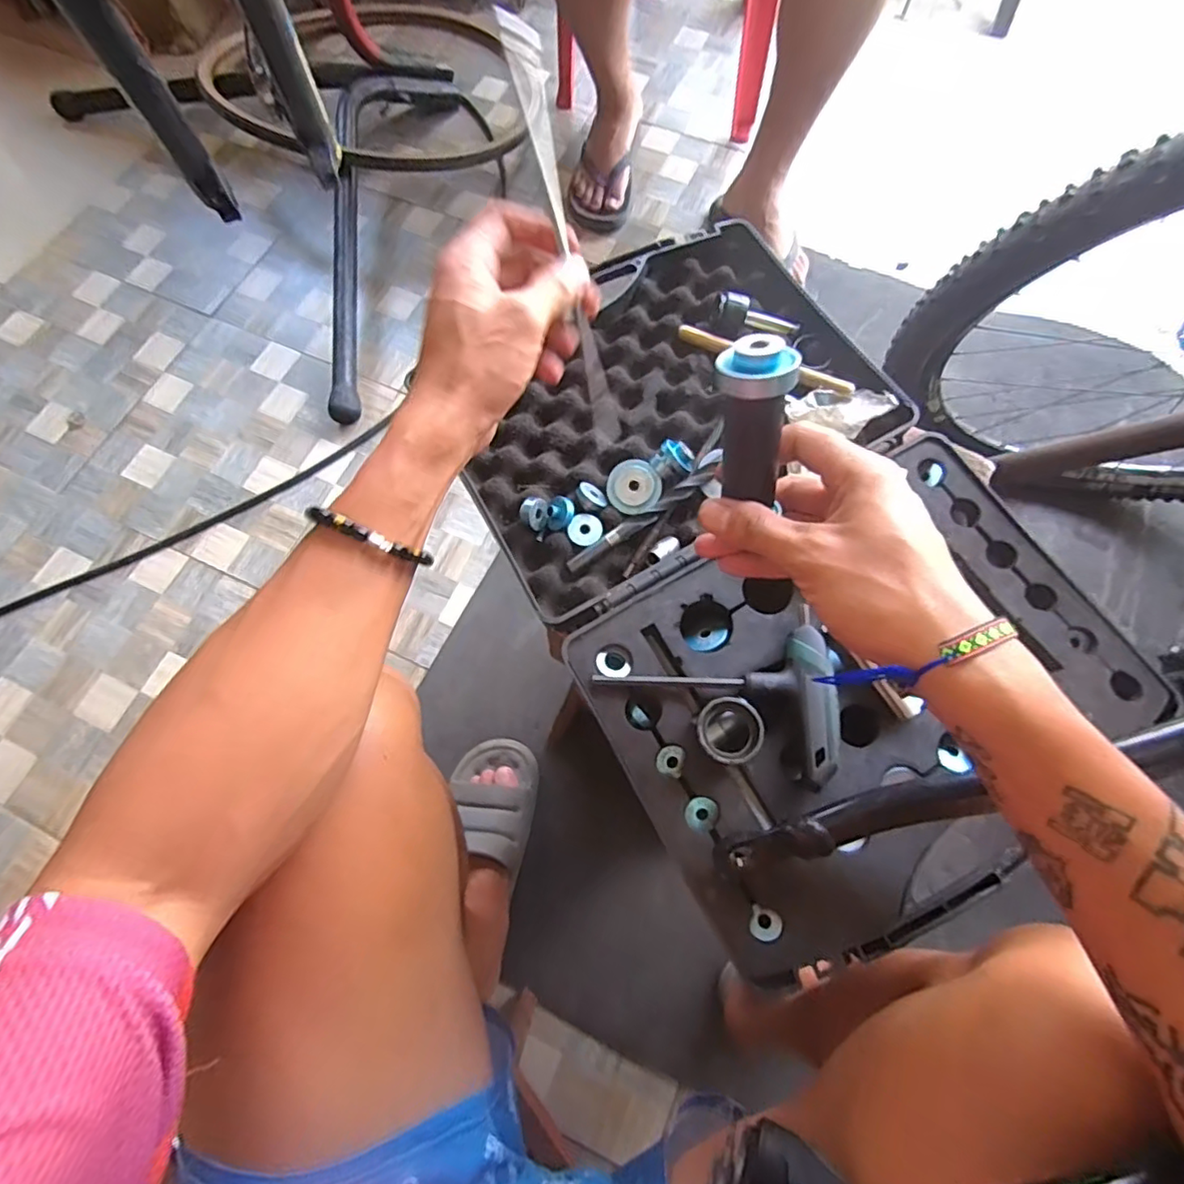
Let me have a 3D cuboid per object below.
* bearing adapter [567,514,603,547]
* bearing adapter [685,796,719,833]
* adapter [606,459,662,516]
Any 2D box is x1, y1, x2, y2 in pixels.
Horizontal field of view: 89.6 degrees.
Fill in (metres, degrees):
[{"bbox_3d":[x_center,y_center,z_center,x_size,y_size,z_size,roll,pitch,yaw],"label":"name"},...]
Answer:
[{"bbox_3d":[-0.004,-0.047,0.449,0.025,0.007,0.026,0,71,1],"label":"bearing adapter"},{"bbox_3d":[0.070,0.142,0.381,0.019,0.006,0.021,13,71,5],"label":"bearing adapter"},{"bbox_3d":[0.032,-0.080,0.455,0.041,0.015,0.038,0,71,1],"label":"adapter"}]

